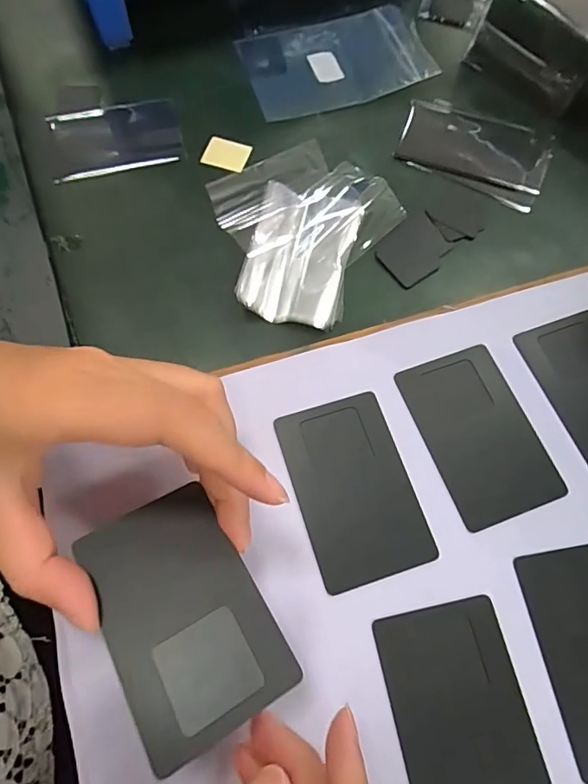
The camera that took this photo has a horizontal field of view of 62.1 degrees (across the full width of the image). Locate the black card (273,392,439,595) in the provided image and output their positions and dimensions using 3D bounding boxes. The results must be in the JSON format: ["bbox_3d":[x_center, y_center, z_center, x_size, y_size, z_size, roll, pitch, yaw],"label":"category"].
[{"bbox_3d":[0.028,0.045,0.233,0.054,0.004,0.084,-16,69,-7],"label":"black card"}]

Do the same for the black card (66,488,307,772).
[{"bbox_3d":[-0.041,0.078,0.177,0.050,0.004,0.084,-24,61,-21],"label":"black card"}]

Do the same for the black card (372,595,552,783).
[{"bbox_3d":[0.068,0.133,0.199,0.054,0.004,0.084,-11,68,-5],"label":"black card"}]

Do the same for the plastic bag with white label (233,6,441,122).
[{"bbox_3d":[0.031,-0.249,0.365,0.133,0.006,0.088,-15,69,-6],"label":"plastic bag with white label"}]

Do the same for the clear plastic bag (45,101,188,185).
[{"bbox_3d":[-0.121,-0.174,0.333,0.085,0.004,0.063,-16,69,-7],"label":"clear plastic bag"}]

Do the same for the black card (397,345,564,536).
[{"bbox_3d":[0.092,0.020,0.244,0.054,0.004,0.084,-19,69,-8],"label":"black card"}]

